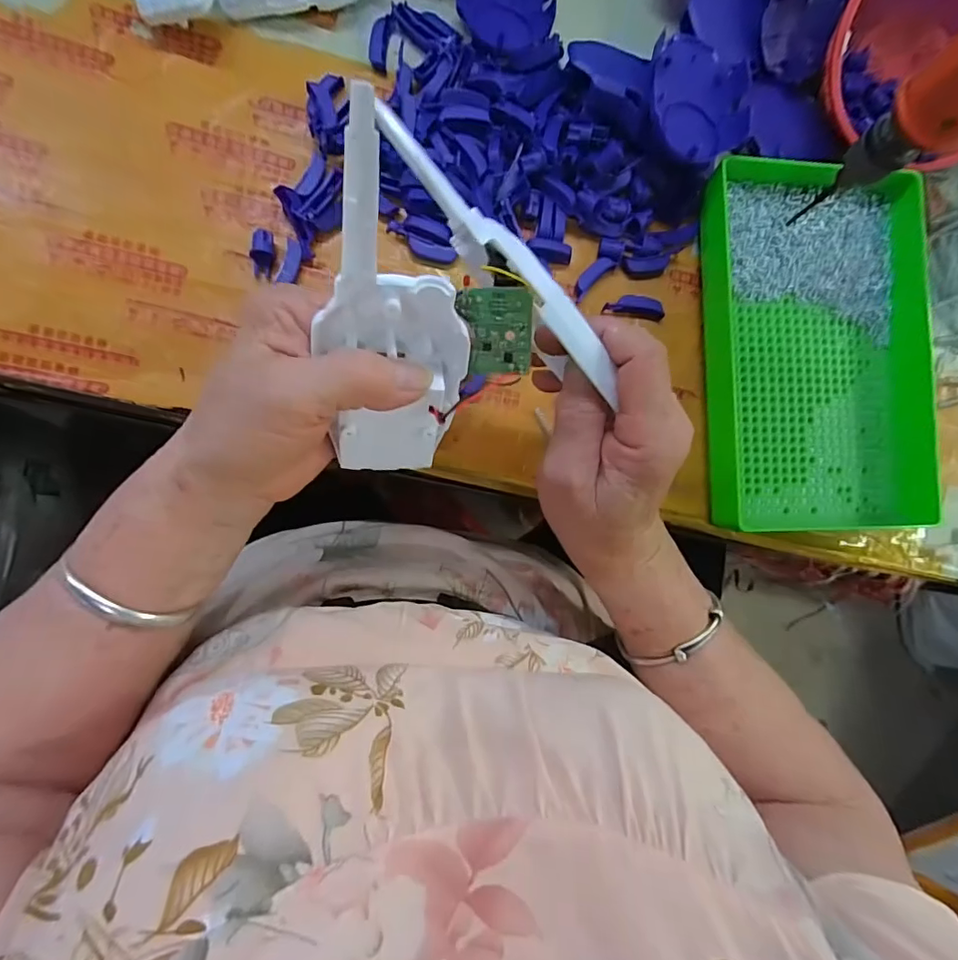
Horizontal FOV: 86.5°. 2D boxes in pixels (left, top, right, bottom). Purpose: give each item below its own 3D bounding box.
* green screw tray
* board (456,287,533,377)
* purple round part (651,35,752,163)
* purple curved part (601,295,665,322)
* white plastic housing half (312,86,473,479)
[{"bbox_3d":[0.230,-0.091,0.349,0.152,0.037,0.251,0,87,-9],"label":"green screw tray"},{"bbox_3d":[0.008,-0.067,0.235,0.032,0.004,0.041,3,131,6],"label":"board"},{"bbox_3d":[0.141,-0.241,0.326,0.065,0.019,0.085,6,86,-8],"label":"purple round part"},{"bbox_3d":[0.107,-0.120,0.352,0.043,0.007,0.013,8,86,-8],"label":"purple curved part"},{"bbox_3d":[-0.035,-0.061,0.206,0.060,0.156,0.027,-5,49,-7],"label":"white plastic housing half"}]

